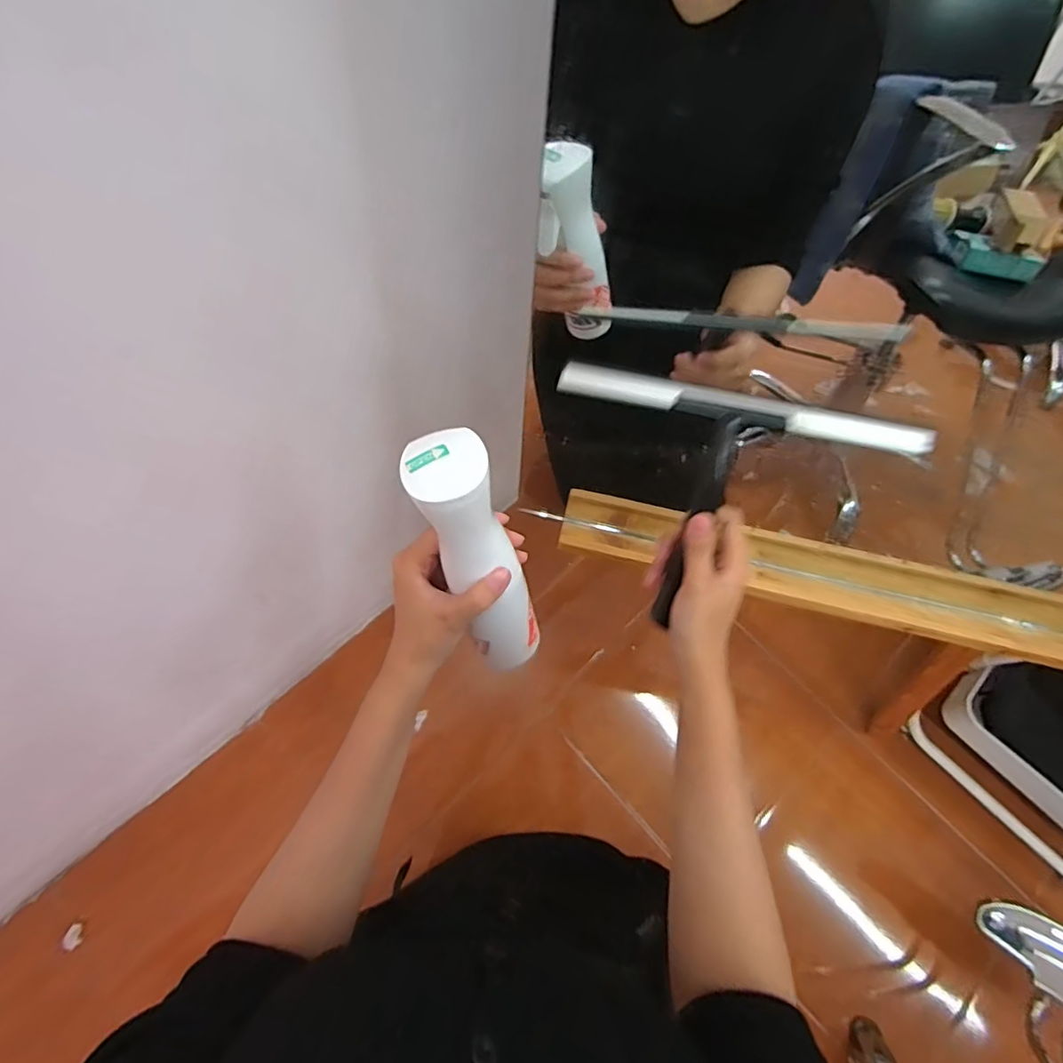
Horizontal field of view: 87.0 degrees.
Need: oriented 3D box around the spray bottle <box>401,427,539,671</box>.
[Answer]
[{"bbox_3d":[-0.033,0.026,0.380,0.047,0.193,0.045,-8,45,8],"label":"spray bottle"}]

